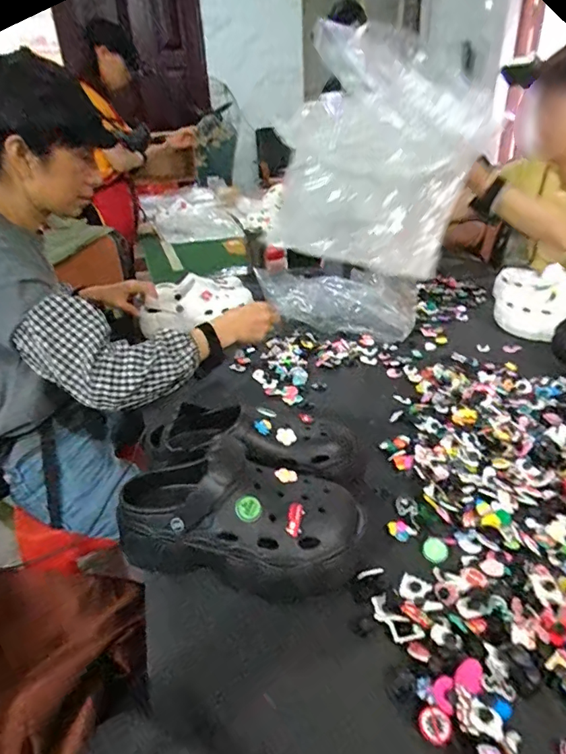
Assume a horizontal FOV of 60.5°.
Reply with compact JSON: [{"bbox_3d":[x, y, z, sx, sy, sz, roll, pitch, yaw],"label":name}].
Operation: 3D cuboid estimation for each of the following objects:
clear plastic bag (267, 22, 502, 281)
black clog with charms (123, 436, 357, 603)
[{"bbox_3d":[0.160,-0.395,0.856,0.202,0.347,0.324,-27,38,-35],"label":"clear plastic bag"},{"bbox_3d":[-0.056,0.145,0.521,0.270,0.119,0.118,5,31,14],"label":"black clog with charms"}]

